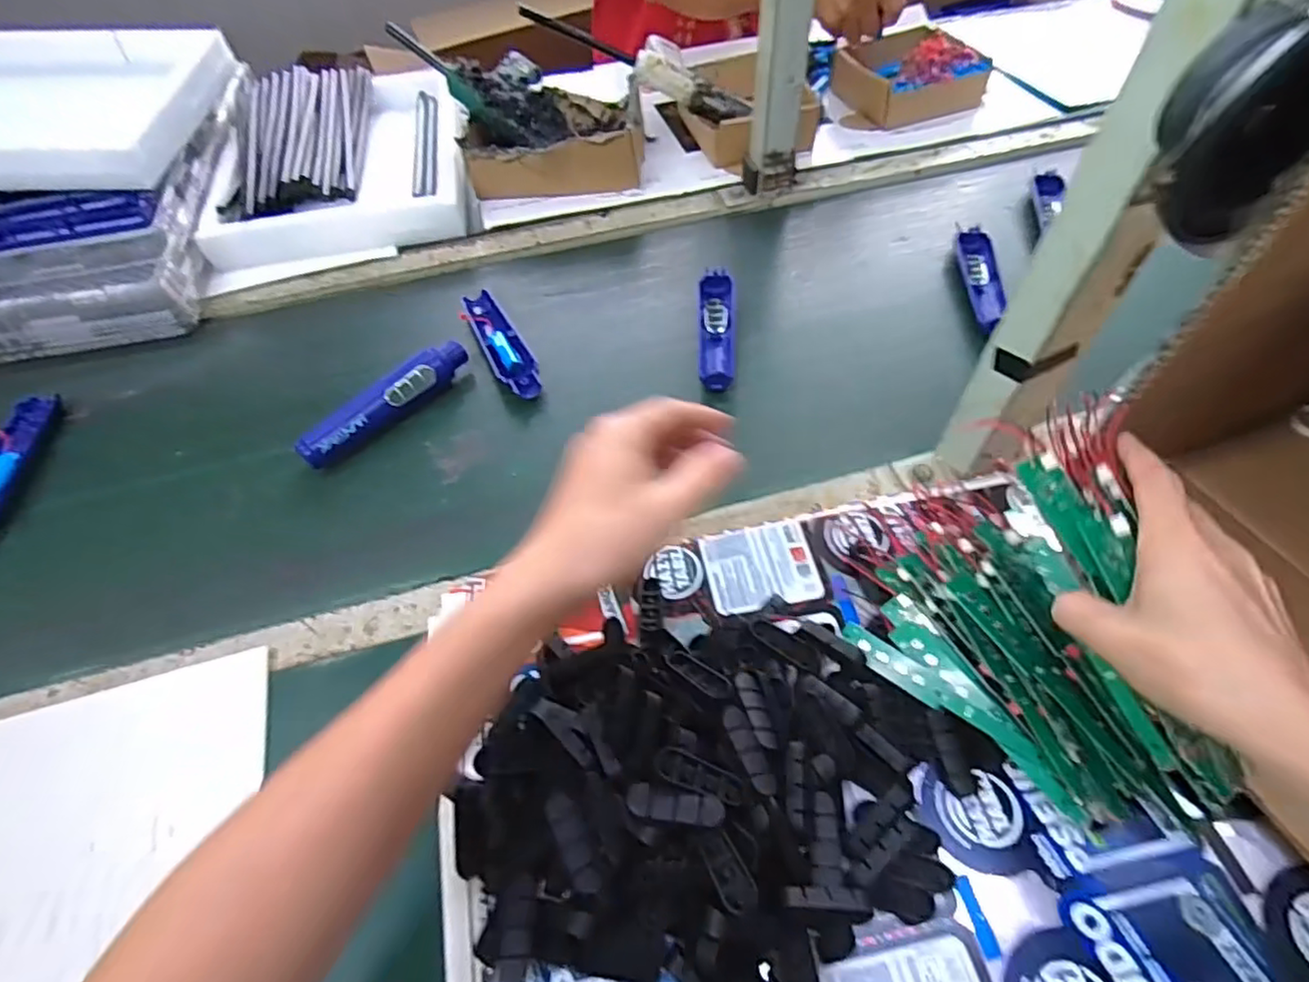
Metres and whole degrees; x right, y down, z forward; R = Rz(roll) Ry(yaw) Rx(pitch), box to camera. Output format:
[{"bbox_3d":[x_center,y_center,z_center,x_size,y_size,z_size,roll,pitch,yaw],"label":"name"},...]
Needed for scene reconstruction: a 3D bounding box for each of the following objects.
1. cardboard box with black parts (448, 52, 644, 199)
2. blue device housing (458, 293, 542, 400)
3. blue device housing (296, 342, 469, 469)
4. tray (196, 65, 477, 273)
[{"bbox_3d":[-0.127,-0.466,0.818,0.222,0.099,0.221,-7,53,-2],"label":"cardboard box with black parts"},{"bbox_3d":[-0.154,-0.148,0.644,0.039,0.013,0.162,-26,56,-16],"label":"blue device housing"},{"bbox_3d":[-0.243,-0.081,0.593,0.027,0.034,0.172,35,62,25],"label":"blue device housing"},{"bbox_3d":[-0.399,-0.434,0.836,0.297,0.064,0.396,-13,54,-7],"label":"tray"}]

